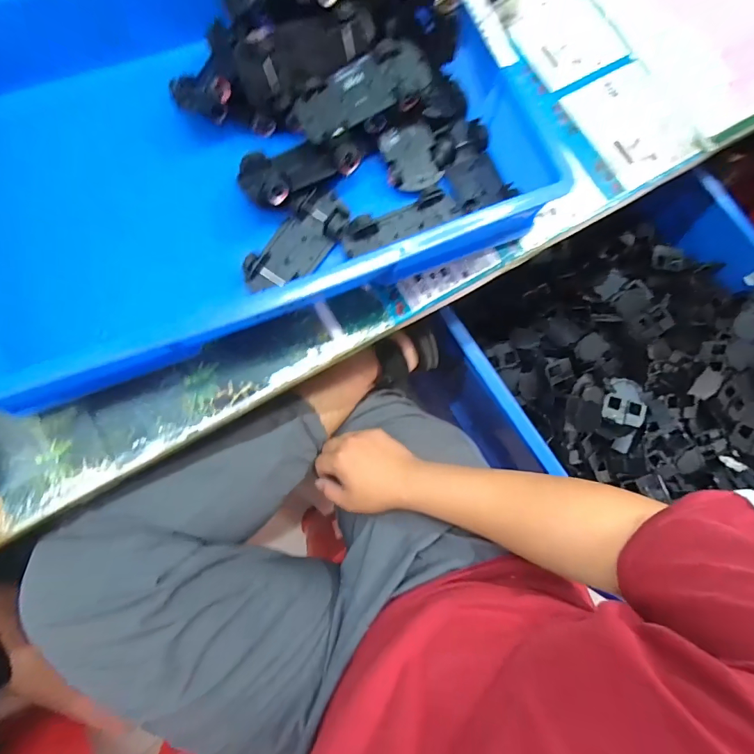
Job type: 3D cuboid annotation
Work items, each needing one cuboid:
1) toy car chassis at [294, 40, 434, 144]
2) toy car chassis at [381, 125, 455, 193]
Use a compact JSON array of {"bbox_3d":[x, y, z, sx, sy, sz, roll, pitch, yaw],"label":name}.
[{"bbox_3d":[-0.012,-0.276,0.382,0.132,0.023,0.052,-29,79,-5],"label":"toy car chassis"},{"bbox_3d":[0.045,-0.232,0.415,0.071,0.017,0.069,-15,78,-2],"label":"toy car chassis"}]

